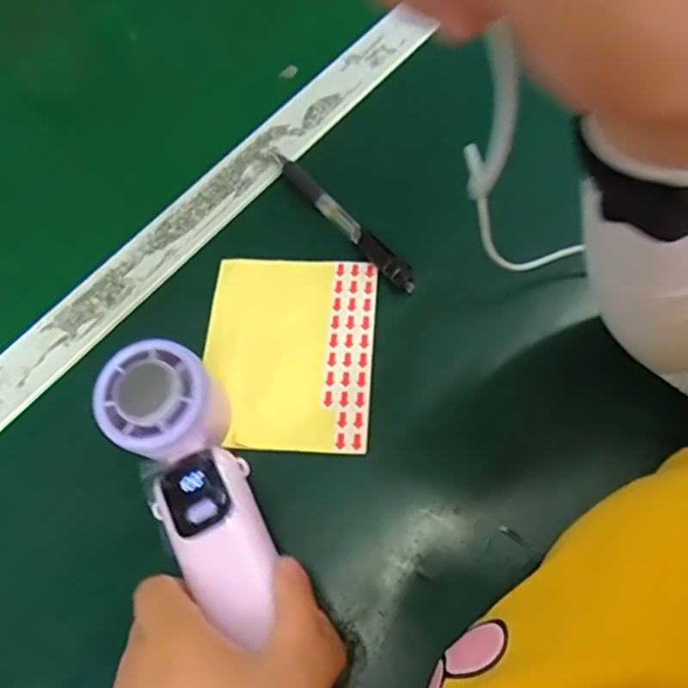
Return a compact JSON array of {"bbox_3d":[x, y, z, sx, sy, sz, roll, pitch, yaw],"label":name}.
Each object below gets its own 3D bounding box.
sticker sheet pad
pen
[{"bbox_3d":[-0.032,0.003,0.358,0.097,0.008,0.118,2,66,6],"label":"sticker sheet pad"},{"bbox_3d":[-0.003,-0.082,0.387,0.012,0.015,0.137,-38,68,-12],"label":"pen"}]

